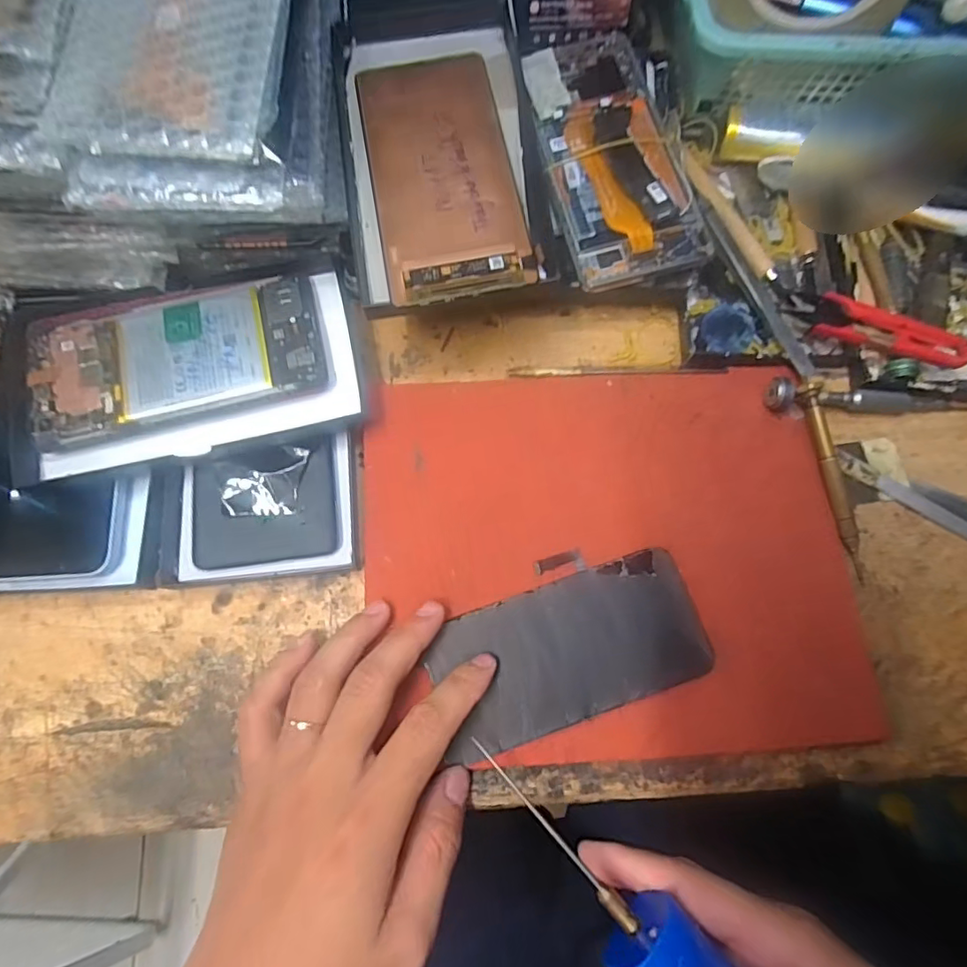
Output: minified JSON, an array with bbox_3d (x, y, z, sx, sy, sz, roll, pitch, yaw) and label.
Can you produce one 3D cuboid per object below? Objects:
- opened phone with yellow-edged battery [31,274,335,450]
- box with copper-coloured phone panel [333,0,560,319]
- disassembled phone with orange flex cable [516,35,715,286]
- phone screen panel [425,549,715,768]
[{"bbox_3d":[-0.163,-0.070,0.293,0.151,0.005,0.075,-14,74,-5],"label":"opened phone with yellow-edged battery"},{"bbox_3d":[-0.023,-0.195,0.298,0.105,0.026,0.225,-8,77,-3],"label":"box with copper-coloured phone panel"},{"bbox_3d":[0.072,-0.190,0.310,0.073,0.009,0.160,-13,77,1],"label":"disassembled phone with orange flex cable"},{"bbox_3d":[0.044,0.083,0.274,0.134,0.005,0.065,-19,78,-6],"label":"phone screen panel"}]

